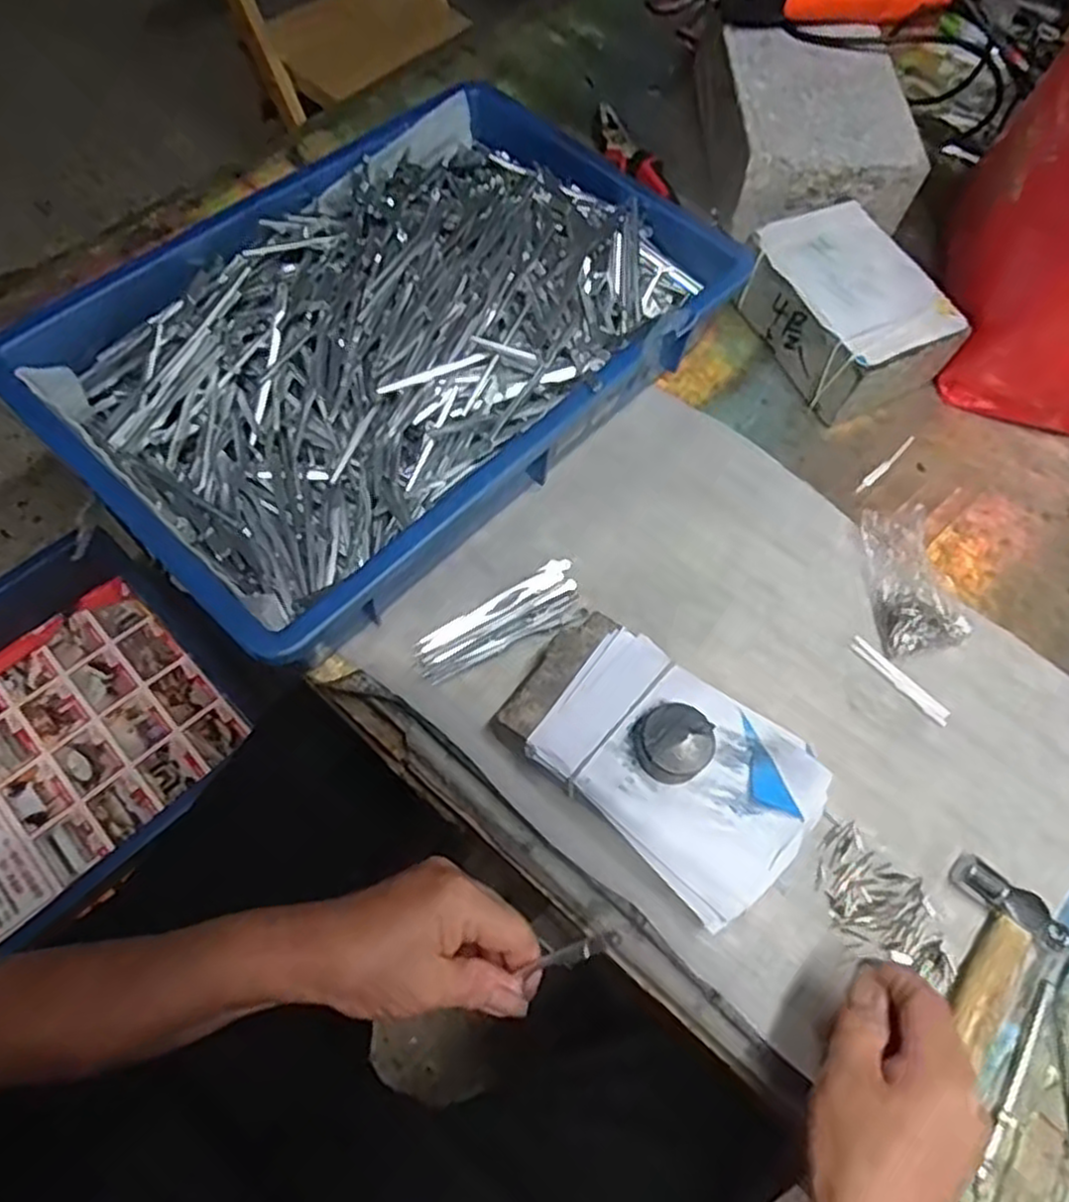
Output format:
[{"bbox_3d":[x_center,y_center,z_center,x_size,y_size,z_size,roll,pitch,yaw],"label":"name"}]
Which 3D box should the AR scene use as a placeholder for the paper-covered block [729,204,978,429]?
[{"bbox_3d":[0.233,-0.221,0.575,0.103,0.066,0.148,-25,69,-14],"label":"paper-covered block"}]

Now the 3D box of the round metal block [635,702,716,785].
[{"bbox_3d":[0.075,0.075,0.403,0.038,0.022,0.039,2,64,-3],"label":"round metal block"}]

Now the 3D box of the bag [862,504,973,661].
[{"bbox_3d":[0.246,-0.014,0.494,0.057,0.029,0.095,-15,86,-7],"label":"bag"}]

